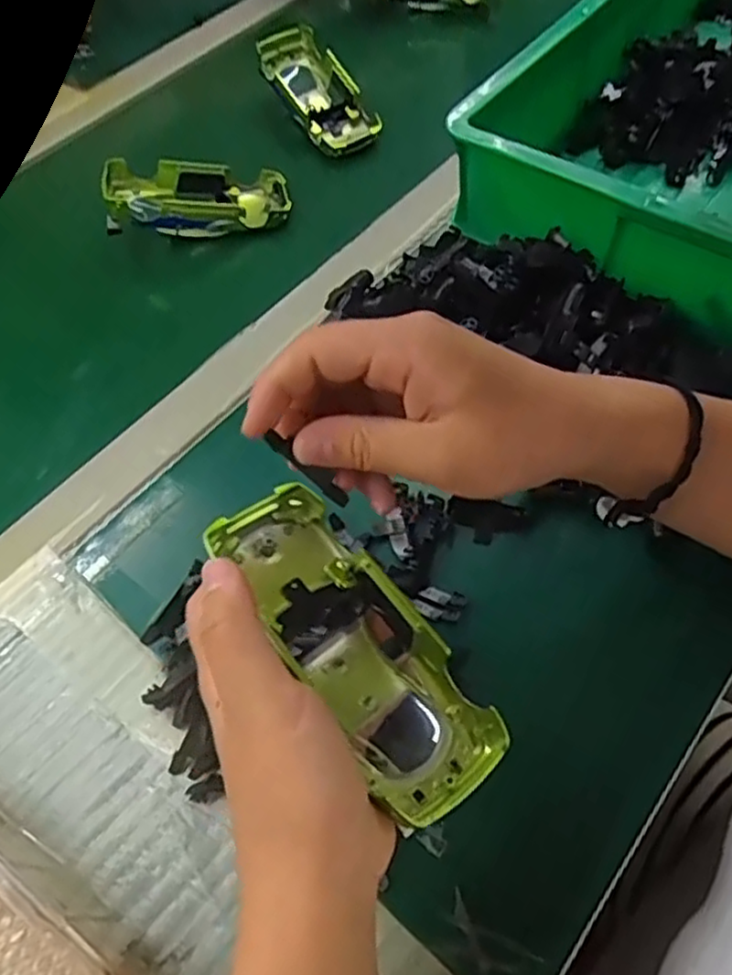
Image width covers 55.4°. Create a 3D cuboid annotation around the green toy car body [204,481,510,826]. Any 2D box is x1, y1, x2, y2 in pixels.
[{"bbox_3d":[-0.005,0.061,0.272,0.047,0.033,0.132,-34,73,-19],"label":"green toy car body"}]

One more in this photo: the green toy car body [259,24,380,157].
[{"bbox_3d":[-0.041,-0.327,0.580,0.055,0.030,0.130,-28,75,-15],"label":"green toy car body"}]

